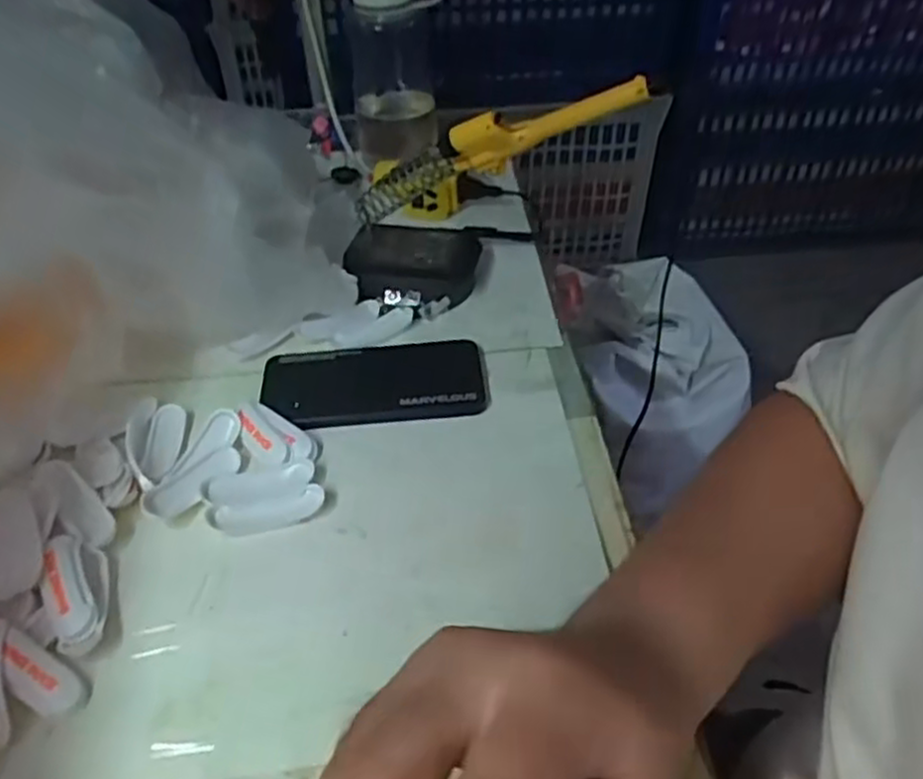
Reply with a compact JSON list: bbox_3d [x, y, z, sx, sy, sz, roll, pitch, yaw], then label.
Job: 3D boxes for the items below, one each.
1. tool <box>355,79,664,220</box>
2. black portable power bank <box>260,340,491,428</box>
[{"bbox_3d":[0.018,-0.179,0.571,0.250,0.056,0.044,-15,38,24],"label":"tool"},{"bbox_3d":[-0.062,-0.008,0.557,0.159,0.011,0.077,-4,43,-4],"label":"black portable power bank"}]

